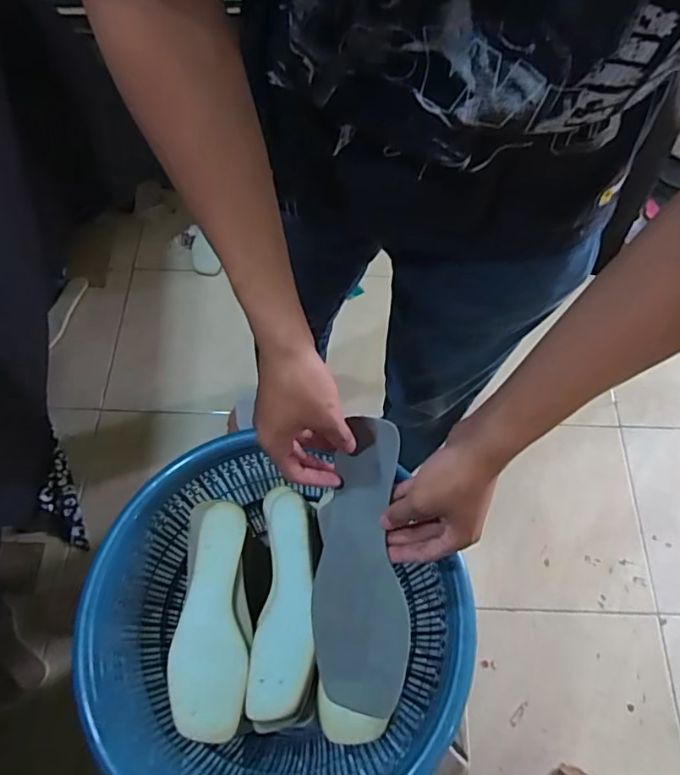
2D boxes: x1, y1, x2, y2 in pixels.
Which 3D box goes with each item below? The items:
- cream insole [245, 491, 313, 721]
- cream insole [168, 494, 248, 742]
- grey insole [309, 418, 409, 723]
[{"bbox_3d":[-0.062,0.234,0.605,0.071,0.016,0.227,-11,59,22],"label":"cream insole"},{"bbox_3d":[-0.145,0.251,0.601,0.077,0.021,0.234,-4,66,0],"label":"cream insole"},{"bbox_3d":[0.014,0.154,0.488,0.083,0.012,0.245,-5,79,15],"label":"grey insole"}]

